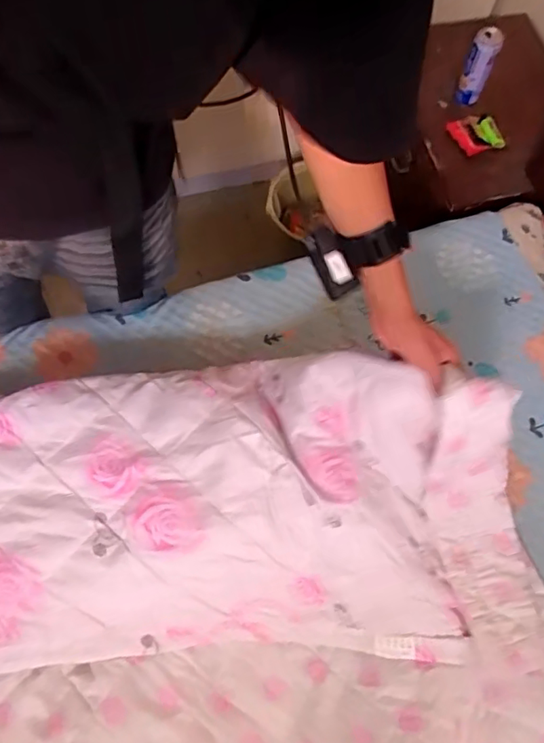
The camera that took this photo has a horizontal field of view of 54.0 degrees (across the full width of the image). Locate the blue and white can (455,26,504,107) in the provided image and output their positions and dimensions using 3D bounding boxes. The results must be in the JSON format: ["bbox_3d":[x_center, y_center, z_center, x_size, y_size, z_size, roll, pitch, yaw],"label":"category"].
[{"bbox_3d":[0.377,-0.565,0.973,0.052,0.134,0.042,20,67,6],"label":"blue and white can"}]

